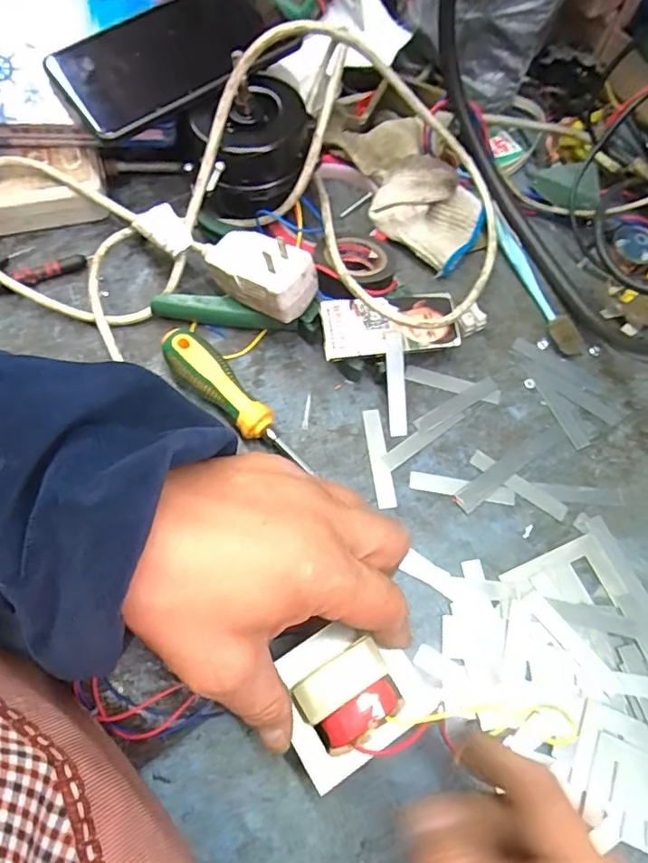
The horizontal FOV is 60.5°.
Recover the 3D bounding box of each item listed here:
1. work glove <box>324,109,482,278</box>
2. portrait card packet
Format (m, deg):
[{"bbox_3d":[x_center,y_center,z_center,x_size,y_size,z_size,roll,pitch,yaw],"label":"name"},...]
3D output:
[{"bbox_3d":[0.060,-0.186,0.414,0.073,0.039,0.145,-30,73,-14],"label":"work glove"},{"bbox_3d":[0.043,-0.069,0.359,0.088,0.009,0.037,-8,81,-12],"label":"portrait card packet"}]

